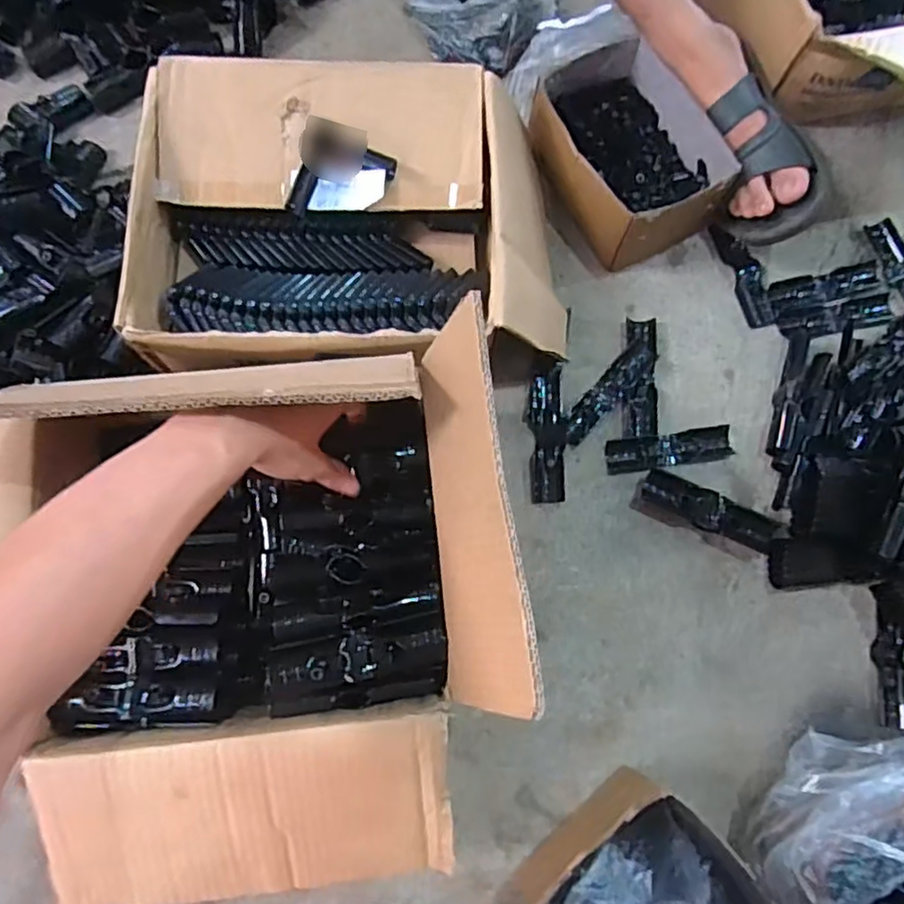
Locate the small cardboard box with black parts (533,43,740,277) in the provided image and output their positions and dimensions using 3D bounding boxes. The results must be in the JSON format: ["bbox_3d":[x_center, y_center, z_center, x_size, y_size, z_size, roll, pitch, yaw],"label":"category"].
[{"bbox_3d":[0.187,-0.324,0.718,0.171,0.081,0.215,-29,79,-8],"label":"small cardboard box with black parts"}]

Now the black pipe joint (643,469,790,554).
[{"bbox_3d":[0.253,0.060,0.649,0.135,0.030,0.032,22,77,4],"label":"black pipe joint"}]

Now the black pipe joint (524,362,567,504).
[{"bbox_3d":[0.097,-0.023,0.670,0.036,0.020,0.146,0,76,-2],"label":"black pipe joint"}]

